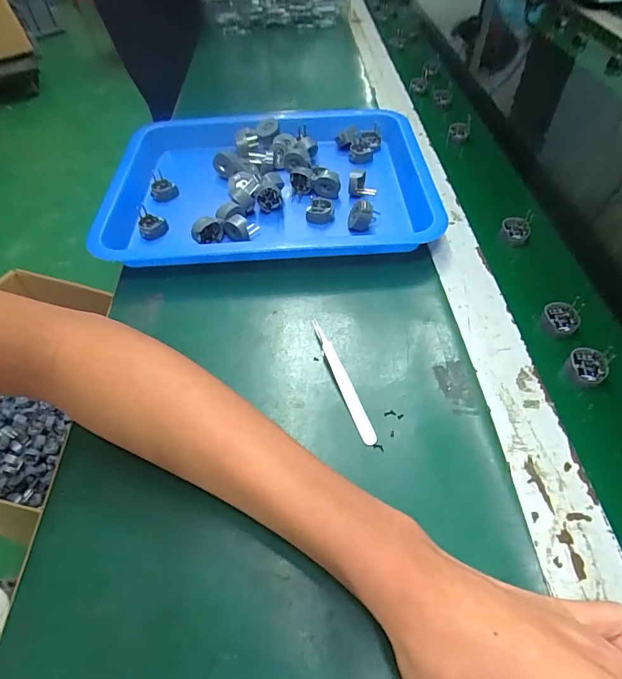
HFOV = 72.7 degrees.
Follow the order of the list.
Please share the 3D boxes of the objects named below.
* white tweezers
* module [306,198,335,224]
[{"bbox_3d":[0.021,0.026,0.315,0.010,0.010,0.115,-17,52,-10],"label":"white tweezers"},{"bbox_3d":[0.010,-0.132,0.432,0.028,0.012,0.028,-2,51,2],"label":"module"}]

